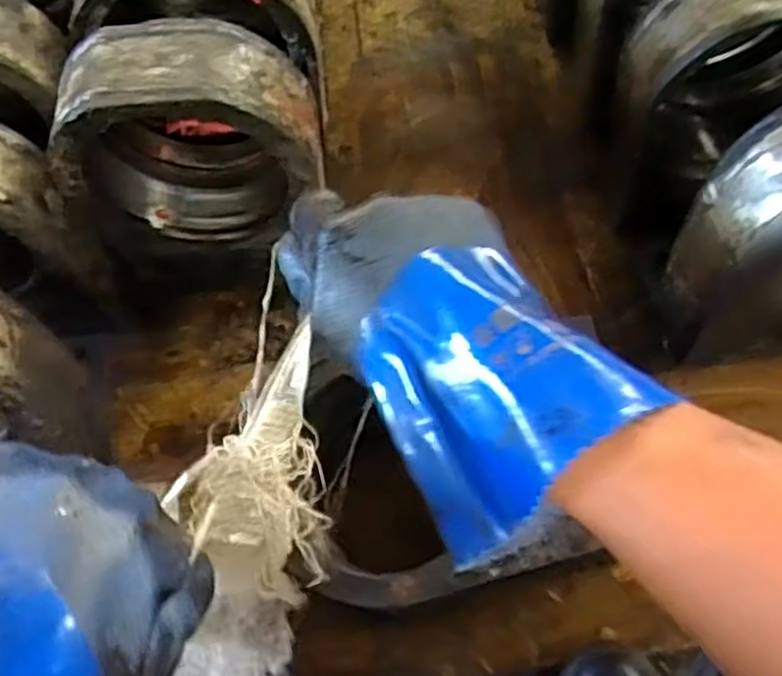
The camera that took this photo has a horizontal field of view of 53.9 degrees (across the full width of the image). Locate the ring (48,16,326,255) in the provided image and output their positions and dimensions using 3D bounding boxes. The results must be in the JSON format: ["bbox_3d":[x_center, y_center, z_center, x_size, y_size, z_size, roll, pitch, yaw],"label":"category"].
[{"bbox_3d":[-0.179,-0.181,0.702,0.220,0.206,0.103,-1,67,3],"label":"ring"}]

